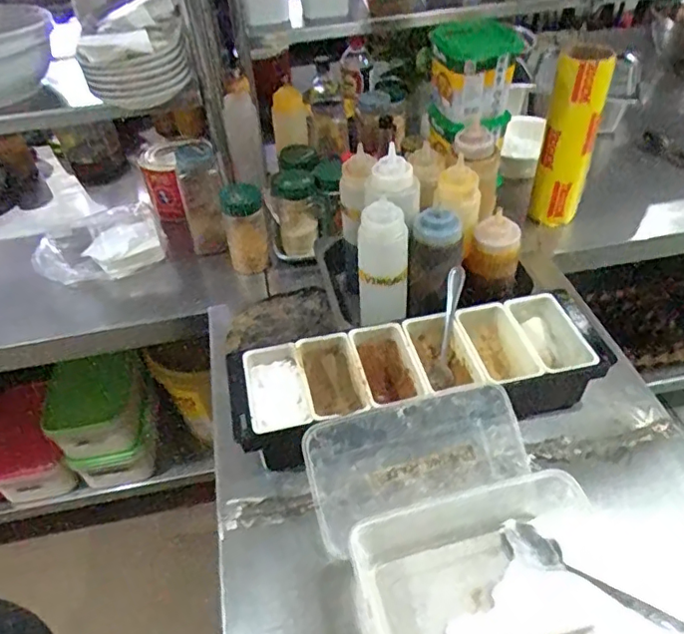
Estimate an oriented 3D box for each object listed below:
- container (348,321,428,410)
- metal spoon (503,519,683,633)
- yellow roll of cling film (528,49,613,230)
[{"bbox_3d":[0.062,0.084,0.783,0.078,0.078,0.144,-12,45,-8],"label":"container"},{"bbox_3d":[0.249,0.270,0.591,0.037,0.033,0.205,-28,18,-22],"label":"metal spoon"},{"bbox_3d":[0.401,-0.307,1.014,0.086,0.305,0.094,15,48,19],"label":"yellow roll of cling film"}]

